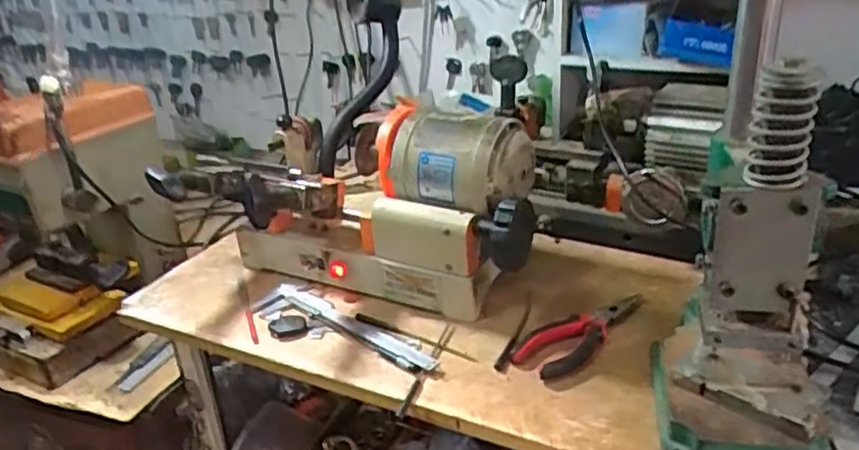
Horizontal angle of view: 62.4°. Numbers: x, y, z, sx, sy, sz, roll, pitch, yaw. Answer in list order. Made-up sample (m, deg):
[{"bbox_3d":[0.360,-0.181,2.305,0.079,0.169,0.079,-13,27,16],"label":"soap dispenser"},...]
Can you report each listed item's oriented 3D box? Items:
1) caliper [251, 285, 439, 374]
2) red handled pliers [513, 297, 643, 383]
[{"bbox_3d":[-0.091,0.106,0.695,0.221,0.014,0.077,17,34,36],"label":"caliper"},{"bbox_3d":[0.144,0.095,0.678,0.060,0.014,0.164,19,35,38],"label":"red handled pliers"}]

